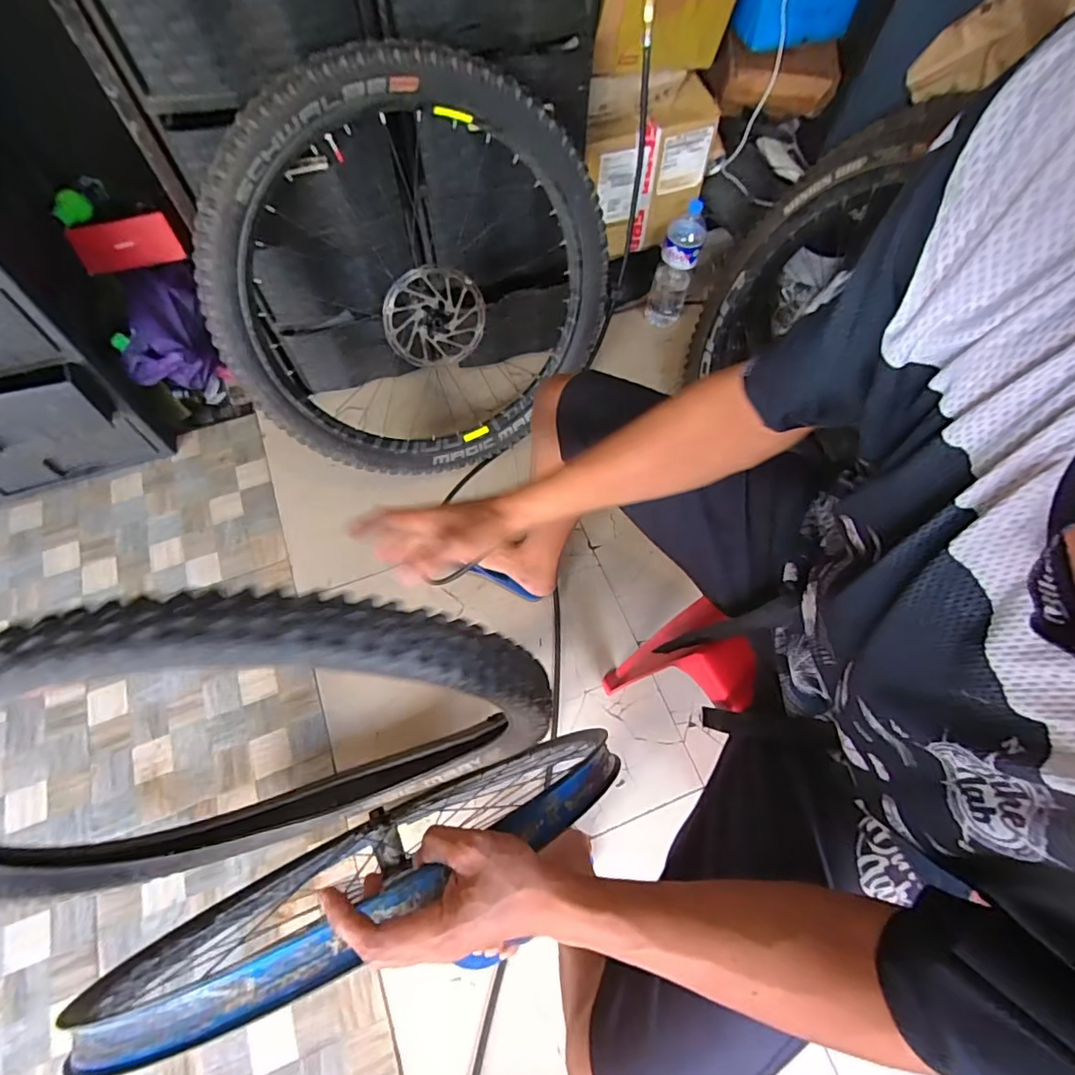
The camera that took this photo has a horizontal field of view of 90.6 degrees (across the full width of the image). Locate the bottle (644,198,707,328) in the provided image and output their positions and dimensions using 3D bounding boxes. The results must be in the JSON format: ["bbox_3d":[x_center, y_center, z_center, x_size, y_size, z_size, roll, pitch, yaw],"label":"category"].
[{"bbox_3d":[0.331,-0.632,1.280,0.093,0.295,0.087,14,66,5],"label":"bottle"}]

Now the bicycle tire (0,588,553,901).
[{"bbox_3d":[-0.317,0.253,0.630,0.625,0.621,0.168,-13,65,-9],"label":"bicycle tire"}]

